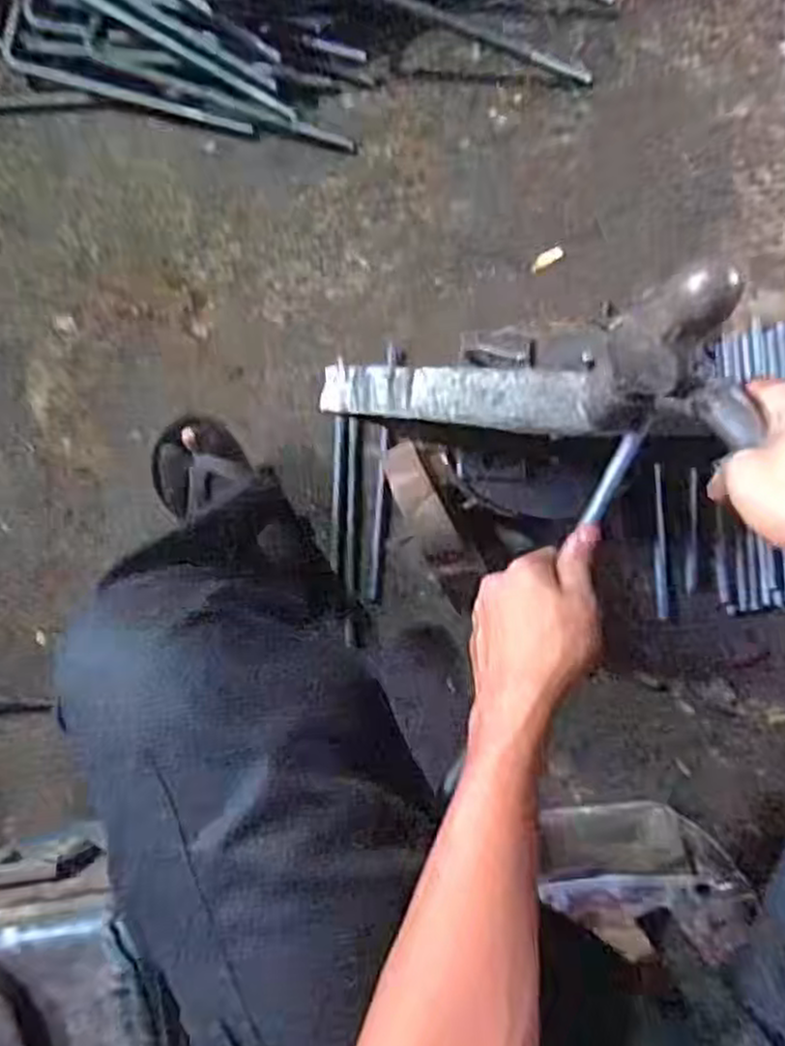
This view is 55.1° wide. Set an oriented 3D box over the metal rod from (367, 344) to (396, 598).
[{"bbox_3d":[-0.011,-0.065,0.890,0.015,0.016,0.308,4,84,7],"label":"metal rod"}]

